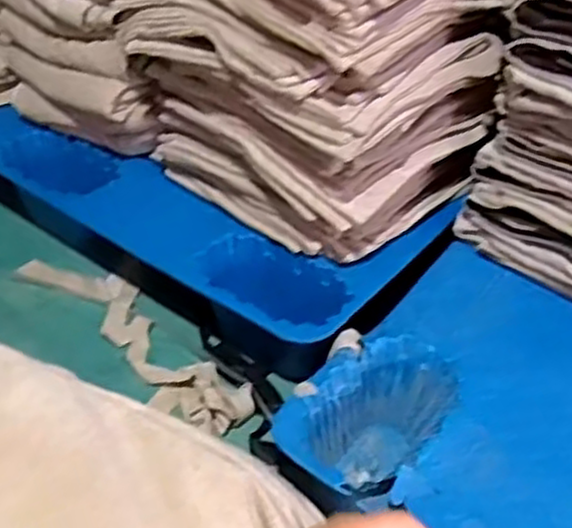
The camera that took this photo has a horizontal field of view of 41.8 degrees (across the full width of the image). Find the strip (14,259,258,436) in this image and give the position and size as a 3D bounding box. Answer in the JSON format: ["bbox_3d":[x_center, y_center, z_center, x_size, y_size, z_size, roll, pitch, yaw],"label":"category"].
[{"bbox_3d":[-0.233,0.096,1.137,0.123,0.035,0.480,-31,50,-32],"label":"strip"}]

